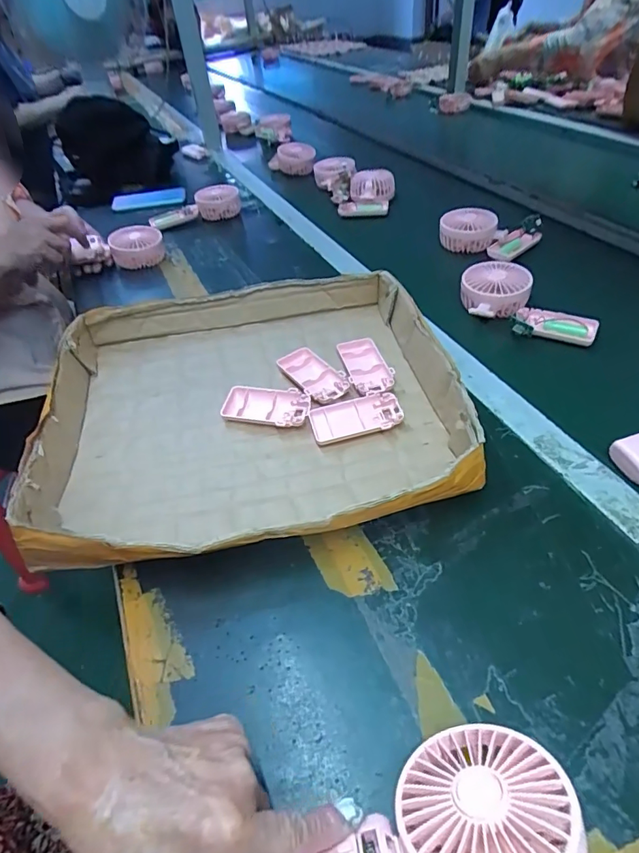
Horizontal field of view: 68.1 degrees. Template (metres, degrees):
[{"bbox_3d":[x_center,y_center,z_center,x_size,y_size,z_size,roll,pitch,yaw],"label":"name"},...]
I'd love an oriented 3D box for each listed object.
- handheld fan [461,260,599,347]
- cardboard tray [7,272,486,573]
[{"bbox_3d":[0.254,-0.154,0.601,0.085,0.045,0.173,-29,49,-21],"label":"handheld fan"},{"bbox_3d":[-0.072,-0.033,0.496,0.396,0.063,0.371,-13,45,-6],"label":"cardboard tray"}]

